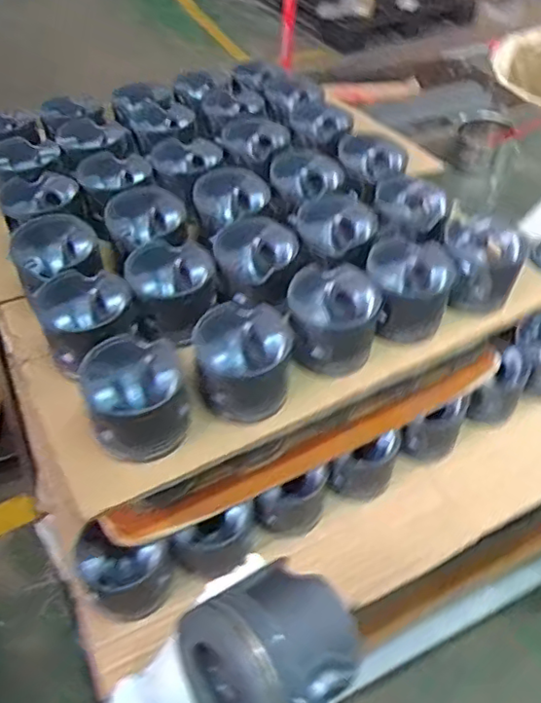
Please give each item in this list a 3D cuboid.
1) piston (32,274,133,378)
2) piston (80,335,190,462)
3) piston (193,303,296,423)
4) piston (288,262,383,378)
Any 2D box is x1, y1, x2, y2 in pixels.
[{"bbox_3d":[-0.184,-0.034,0.598,0.096,0.059,0.092,-17,50,-16],"label":"piston"},{"bbox_3d":[-0.119,0.043,0.547,0.084,0.071,0.092,-8,48,-8],"label":"piston"},{"bbox_3d":[-0.024,0.008,0.581,0.090,0.082,0.101,-2,47,-3],"label":"piston"},{"bbox_3d":[0.063,-0.030,0.615,0.086,0.082,0.097,0,47,-1],"label":"piston"}]

